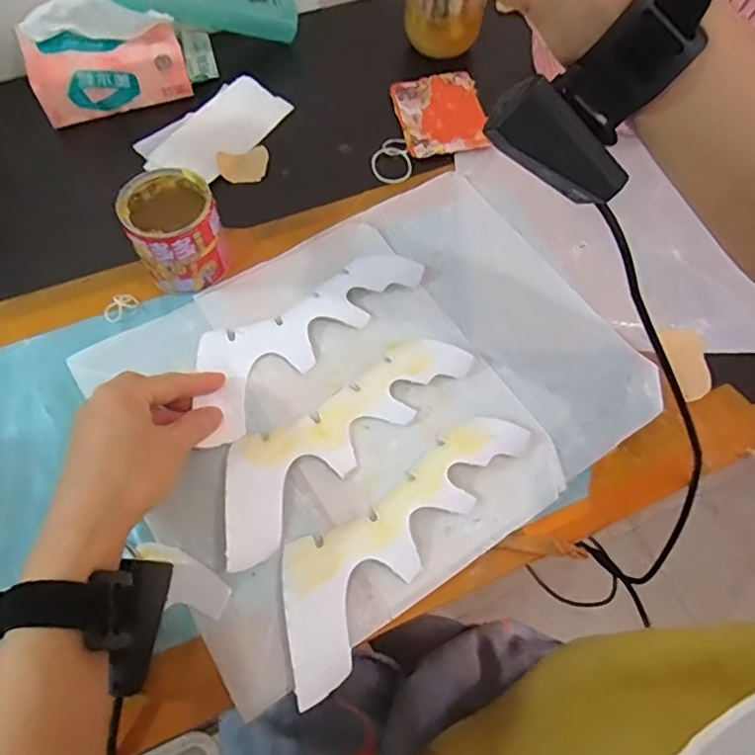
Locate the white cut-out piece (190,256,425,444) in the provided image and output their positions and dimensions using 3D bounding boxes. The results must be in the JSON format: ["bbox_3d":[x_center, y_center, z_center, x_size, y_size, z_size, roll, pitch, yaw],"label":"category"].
[{"bbox_3d":[-0.060,-0.041,0.437,0.072,0.008,0.204,42,71,15],"label":"white cut-out piece"}]

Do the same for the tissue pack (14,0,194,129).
[{"bbox_3d":[-0.240,-0.284,0.510,0.132,0.086,0.055,-20,65,-12],"label":"tissue pack"}]

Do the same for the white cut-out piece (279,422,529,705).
[{"bbox_3d":[0.014,0.096,0.367,0.207,0.014,0.071,-41,71,-20],"label":"white cut-out piece"}]

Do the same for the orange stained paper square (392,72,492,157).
[{"bbox_3d":[0.061,-0.250,0.547,0.080,0.010,0.099,-9,64,-7],"label":"orange stained paper square"}]

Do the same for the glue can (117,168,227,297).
[{"bbox_3d":[-0.152,-0.108,0.435,0.066,0.066,0.066,-26,67,-14],"label":"glue can"}]

